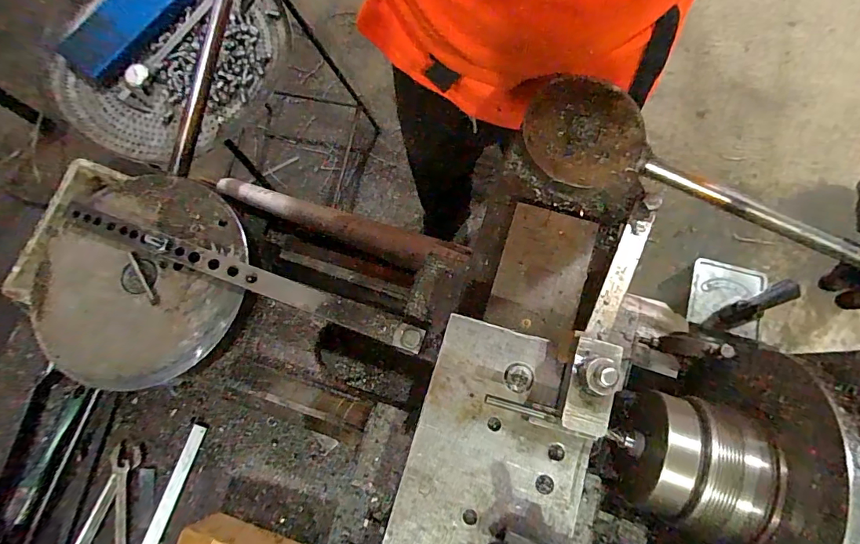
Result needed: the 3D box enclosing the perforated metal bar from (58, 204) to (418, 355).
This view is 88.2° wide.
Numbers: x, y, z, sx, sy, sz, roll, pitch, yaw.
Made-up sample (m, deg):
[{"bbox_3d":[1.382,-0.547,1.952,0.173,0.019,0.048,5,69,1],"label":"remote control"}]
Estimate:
[{"bbox_3d":[-0.158,0.000,0.367,0.323,0.011,0.022,19,66,7],"label":"perforated metal bar"}]

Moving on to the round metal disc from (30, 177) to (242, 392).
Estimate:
[{"bbox_3d":[-0.248,0.002,0.379,0.181,0.016,0.177,0,75,1],"label":"round metal disc"}]

